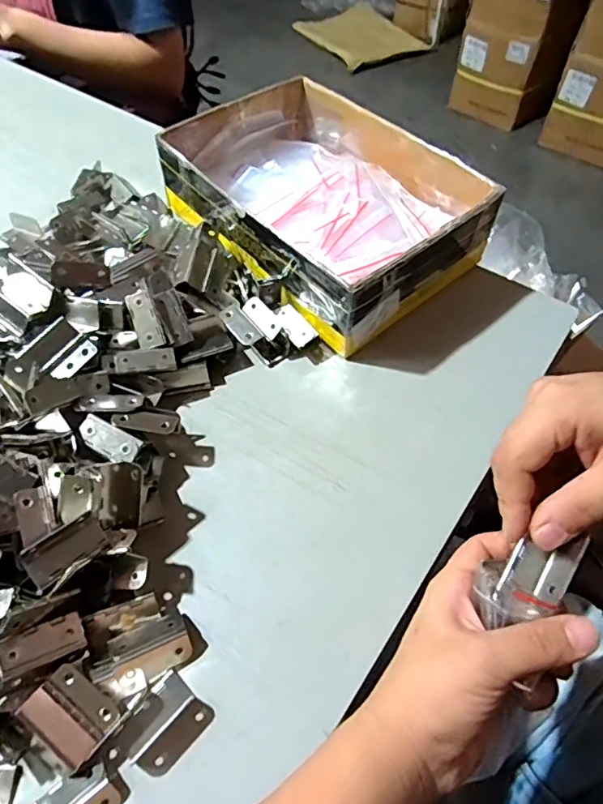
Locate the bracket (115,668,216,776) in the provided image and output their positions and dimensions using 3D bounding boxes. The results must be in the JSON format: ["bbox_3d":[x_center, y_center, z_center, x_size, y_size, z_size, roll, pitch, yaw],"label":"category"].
[{"bbox_3d":[-0.072,0.171,0.275,0.034,0.004,0.041,38,63,21],"label":"bracket"}]

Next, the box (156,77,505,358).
[{"bbox_3d":[0.017,-0.177,0.464,0.176,0.079,0.252,-36,64,-22],"label":"box"}]

